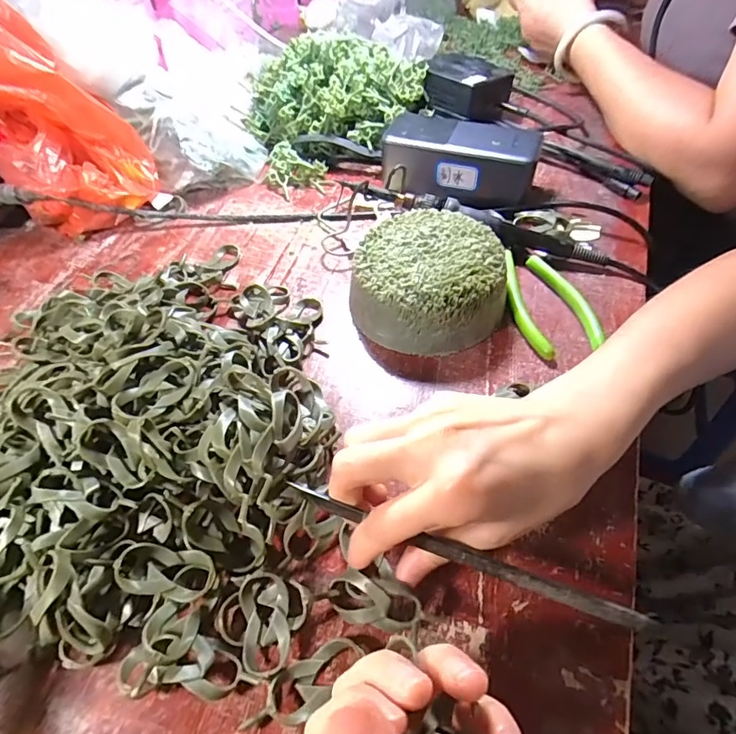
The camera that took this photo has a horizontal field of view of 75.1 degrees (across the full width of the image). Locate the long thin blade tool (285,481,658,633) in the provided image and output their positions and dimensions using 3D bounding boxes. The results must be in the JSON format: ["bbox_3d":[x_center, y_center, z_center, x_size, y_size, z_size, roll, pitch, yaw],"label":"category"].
[{"bbox_3d":[0.040,0.083,0.214,0.165,0.004,0.008,18,97,10],"label":"long thin blade tool"}]

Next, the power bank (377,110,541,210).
[{"bbox_3d":[0.081,-0.183,0.420,0.127,0.052,0.057,18,56,16],"label":"power bank"}]

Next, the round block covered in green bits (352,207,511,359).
[{"bbox_3d":[0.043,-0.062,0.337,0.101,0.046,0.099,9,54,9],"label":"round block covered in green bits"}]

